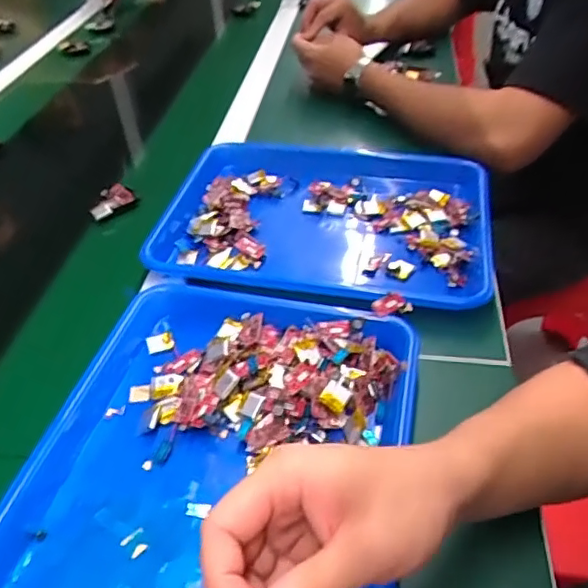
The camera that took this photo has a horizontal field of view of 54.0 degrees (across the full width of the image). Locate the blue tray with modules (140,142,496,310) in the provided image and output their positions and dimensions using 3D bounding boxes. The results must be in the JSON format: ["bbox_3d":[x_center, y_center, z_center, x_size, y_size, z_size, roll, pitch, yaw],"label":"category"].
[{"bbox_3d":[0.027,-0.080,0.633,0.360,0.039,0.259,7,44,10],"label":"blue tray with modules"}]

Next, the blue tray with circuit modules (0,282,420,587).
[{"bbox_3d":[-0.062,0.123,0.402,0.270,0.039,0.334,7,44,10],"label":"blue tray with circuit modules"}]

